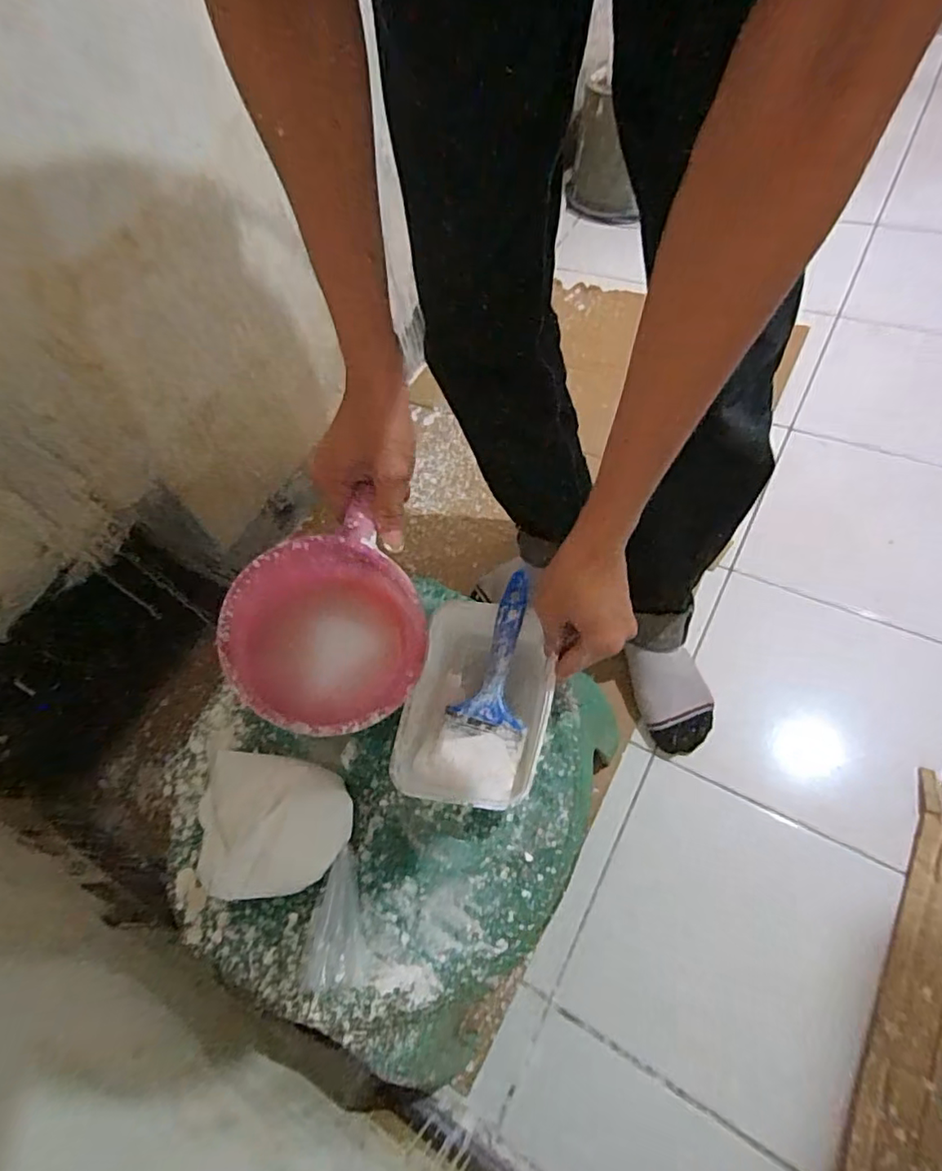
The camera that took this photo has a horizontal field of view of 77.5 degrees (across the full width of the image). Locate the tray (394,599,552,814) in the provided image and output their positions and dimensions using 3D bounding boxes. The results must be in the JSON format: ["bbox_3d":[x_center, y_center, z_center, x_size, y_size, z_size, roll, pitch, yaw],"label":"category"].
[{"bbox_3d":[0.005,0.099,0.518,0.119,0.067,0.176,10,67,4],"label":"tray"}]

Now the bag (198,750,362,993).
[{"bbox_3d":[-0.156,0.222,0.478,0.117,0.048,0.185,-9,67,-4],"label":"bag"}]

